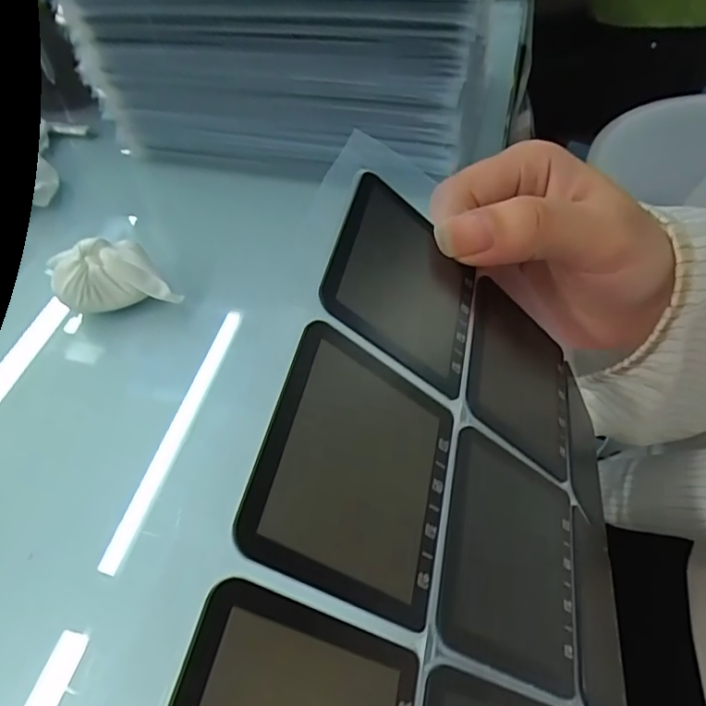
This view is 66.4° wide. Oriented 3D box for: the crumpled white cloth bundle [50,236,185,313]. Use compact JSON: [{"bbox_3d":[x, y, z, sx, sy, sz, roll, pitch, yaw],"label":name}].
[{"bbox_3d":[-0.149,-0.051,0.334,0.069,0.034,0.033,-9,52,-4],"label":"crumpled white cloth bundle"}]

